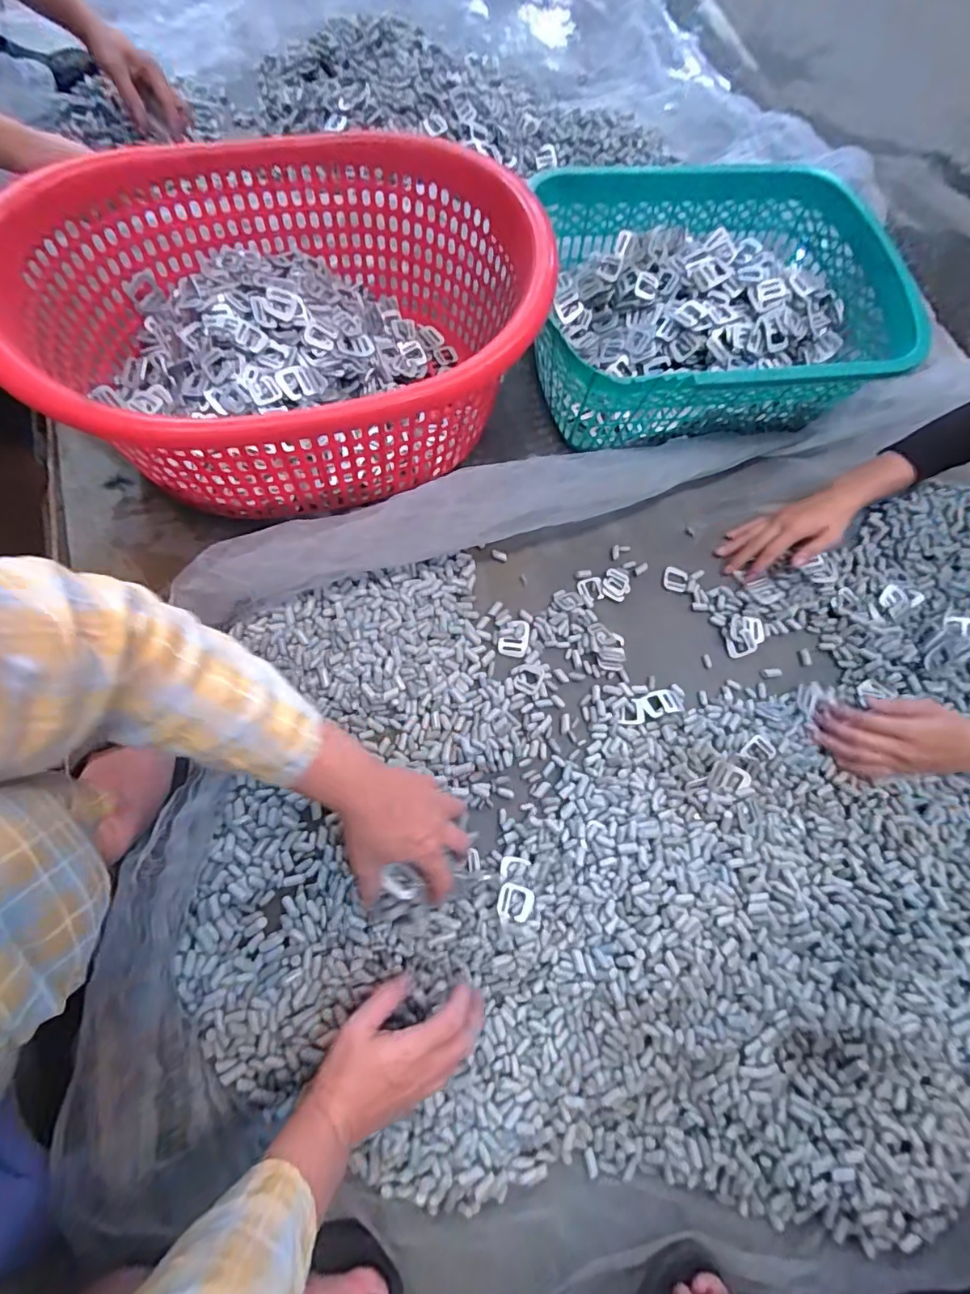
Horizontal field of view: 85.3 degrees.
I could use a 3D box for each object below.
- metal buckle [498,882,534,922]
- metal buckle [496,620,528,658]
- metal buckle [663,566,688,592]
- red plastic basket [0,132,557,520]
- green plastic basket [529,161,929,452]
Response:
[{"bbox_3d":[0.029,0.241,0.493,0.033,0.007,0.033,13,69,0],"label":"metal buckle"},{"bbox_3d":[0.034,-0.011,0.606,0.033,0.005,0.044,14,69,0],"label":"metal buckle"},{"bbox_3d":[0.235,-0.084,0.650,0.029,0.004,0.031,17,69,1],"label":"metal buckle"},{"bbox_3d":[-0.199,-0.342,0.577,0.497,0.192,0.396,-4,71,-7],"label":"red plastic basket"},{"bbox_3d":[0.282,-0.426,0.671,0.434,0.126,0.333,-7,71,-4],"label":"green plastic basket"}]

